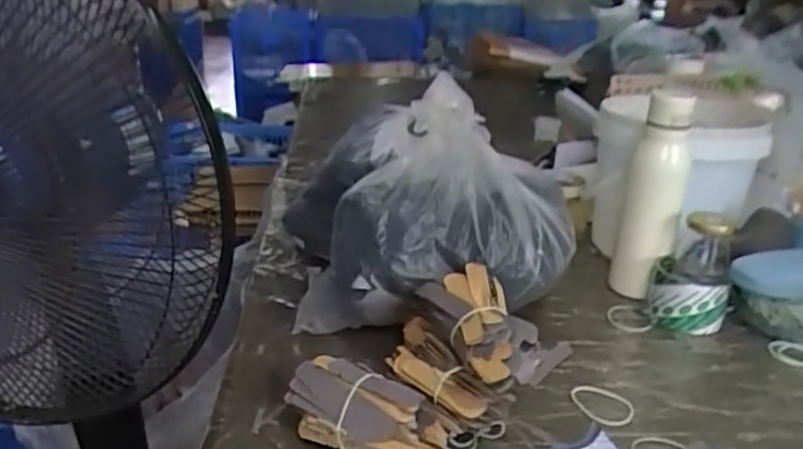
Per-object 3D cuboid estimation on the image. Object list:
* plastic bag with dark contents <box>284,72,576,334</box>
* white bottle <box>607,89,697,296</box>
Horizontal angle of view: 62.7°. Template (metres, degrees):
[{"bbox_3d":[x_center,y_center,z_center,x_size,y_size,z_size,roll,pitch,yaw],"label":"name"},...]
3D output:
[{"bbox_3d":[0.032,-0.012,0.738,0.303,0.221,0.237,-2,23,-7],"label":"plastic bag with dark contents"},{"bbox_3d":[0.293,-0.026,0.771,0.064,0.249,0.056,8,23,16],"label":"white bottle"}]

